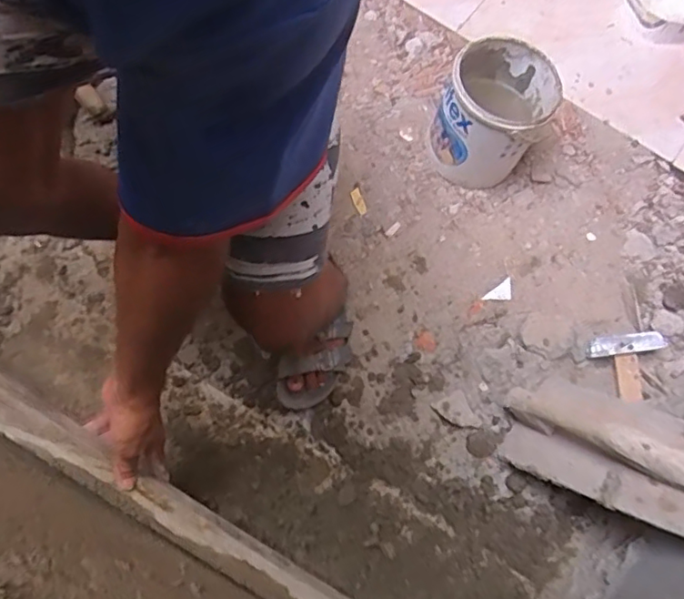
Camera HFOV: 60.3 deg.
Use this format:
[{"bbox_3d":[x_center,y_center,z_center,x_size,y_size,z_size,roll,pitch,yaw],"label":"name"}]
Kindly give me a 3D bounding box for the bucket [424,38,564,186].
[{"bbox_3d":[0.260,-0.332,1.047,0.188,0.184,0.197,1,71,-2],"label":"bucket"}]

